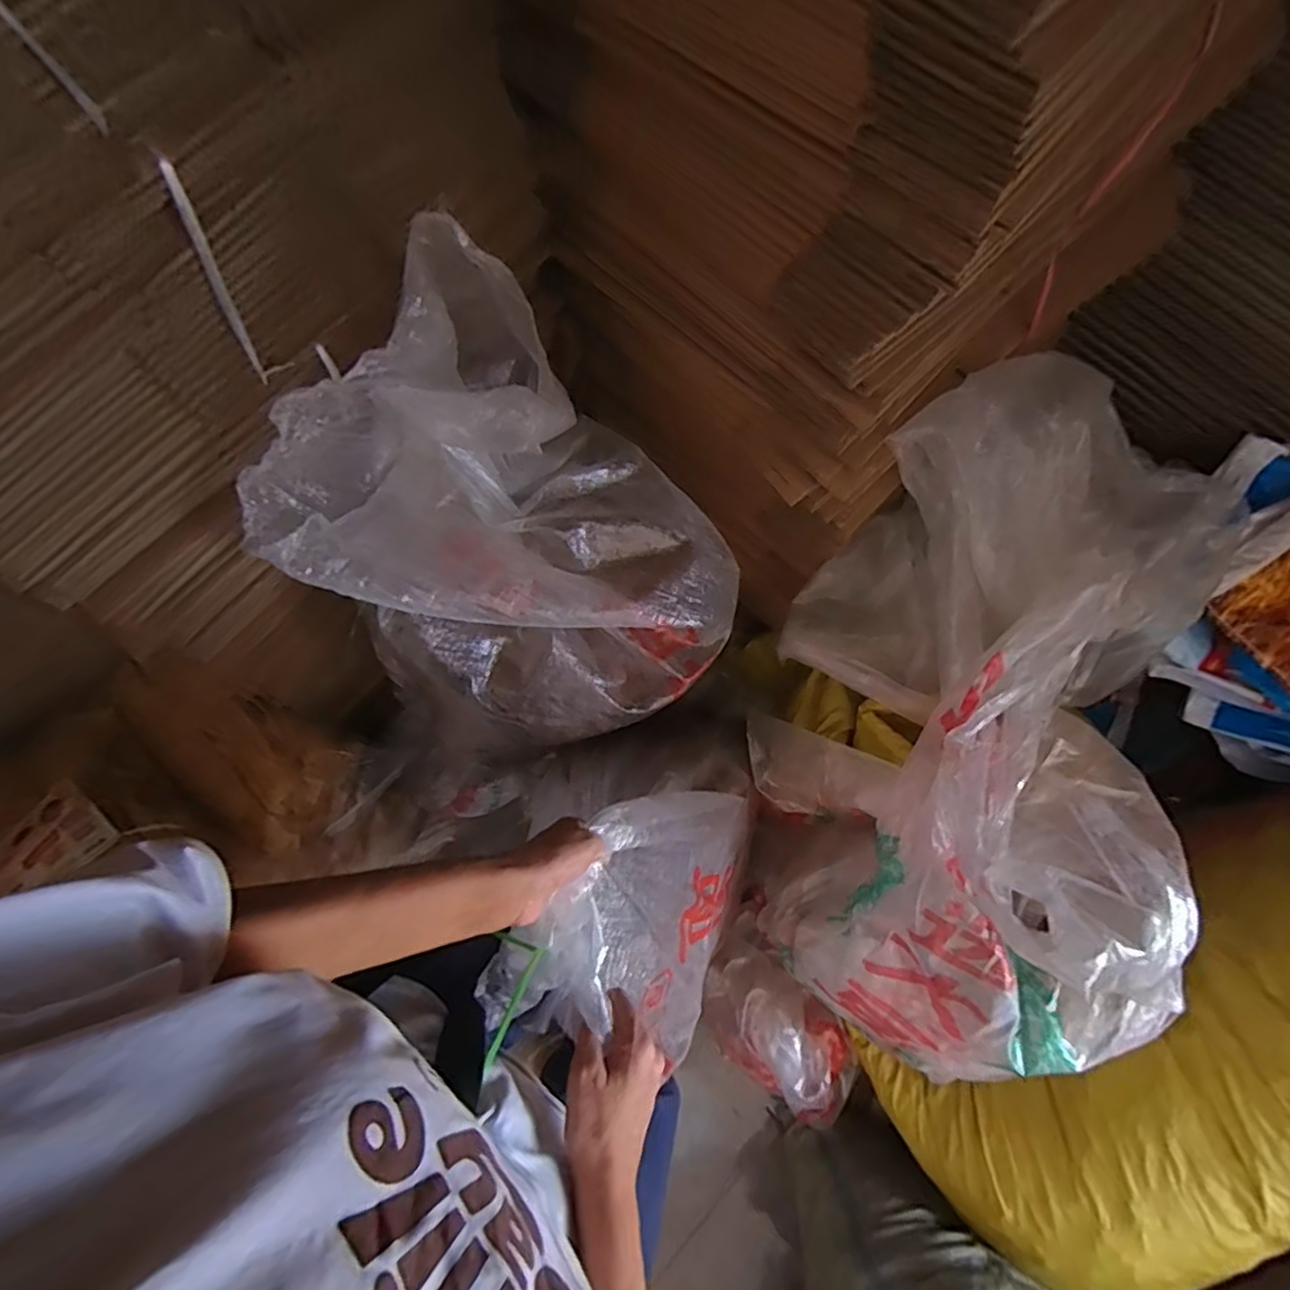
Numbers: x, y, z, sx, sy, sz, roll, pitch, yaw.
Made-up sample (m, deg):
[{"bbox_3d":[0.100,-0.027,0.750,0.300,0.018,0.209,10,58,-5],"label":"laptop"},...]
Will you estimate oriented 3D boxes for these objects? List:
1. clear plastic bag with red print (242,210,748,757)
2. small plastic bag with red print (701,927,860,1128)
[{"bbox_3d":[-0.121,-0.105,0.639,0.391,0.359,0.390,-39,78,-8],"label":"clear plastic bag with red print"},{"bbox_3d":[0.236,0.668,1.041,0.285,0.120,0.180,37,79,10],"label":"small plastic bag with red print"}]

